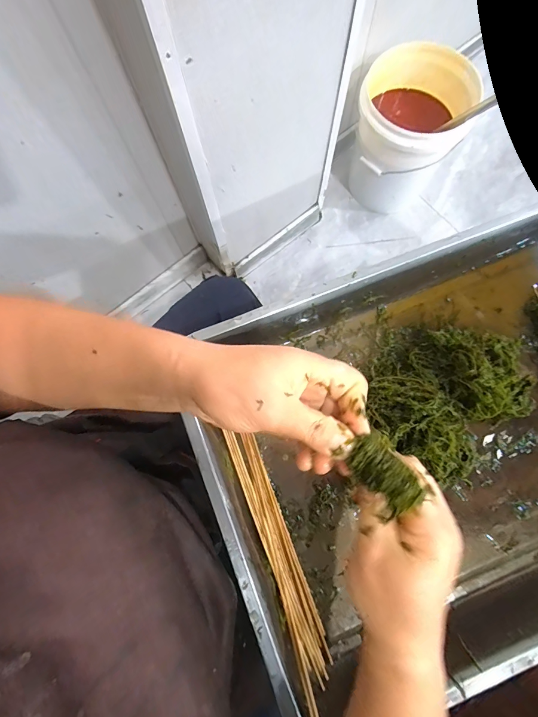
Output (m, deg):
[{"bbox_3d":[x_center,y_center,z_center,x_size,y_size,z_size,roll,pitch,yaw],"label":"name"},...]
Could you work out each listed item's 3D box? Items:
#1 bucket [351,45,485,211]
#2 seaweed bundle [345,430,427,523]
[{"bbox_3d":[0.382,-0.644,1.040,0.261,0.332,0.253,0,78,1],"label":"bucket"},{"bbox_3d":[0.074,0.074,0.222,0.029,0.024,0.051,-36,79,-7],"label":"seaweed bundle"}]

